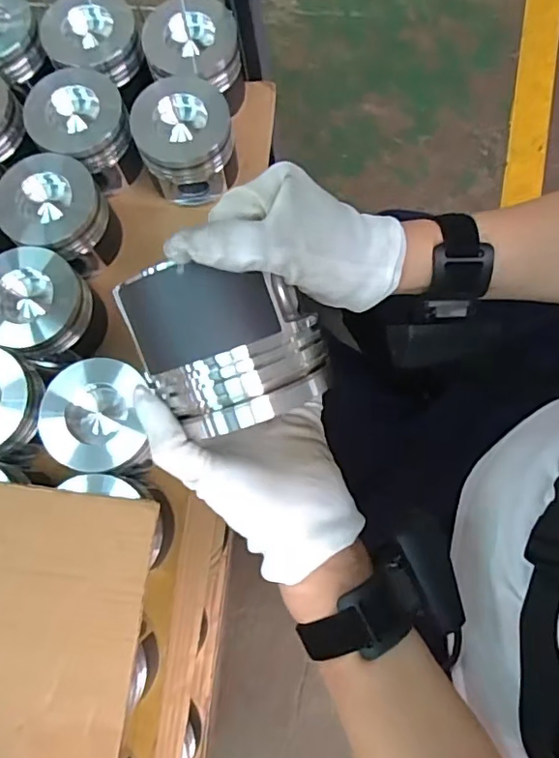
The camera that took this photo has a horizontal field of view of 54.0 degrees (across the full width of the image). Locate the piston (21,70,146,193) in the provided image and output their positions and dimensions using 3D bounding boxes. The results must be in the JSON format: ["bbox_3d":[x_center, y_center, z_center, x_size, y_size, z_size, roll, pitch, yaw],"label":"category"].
[{"bbox_3d":[-0.231,-0.296,0.662,0.106,0.094,0.099,0,76,1],"label":"piston"}]

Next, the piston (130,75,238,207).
[{"bbox_3d":[-0.112,-0.286,0.667,0.111,0.098,0.110,-9,76,-1],"label":"piston"}]

